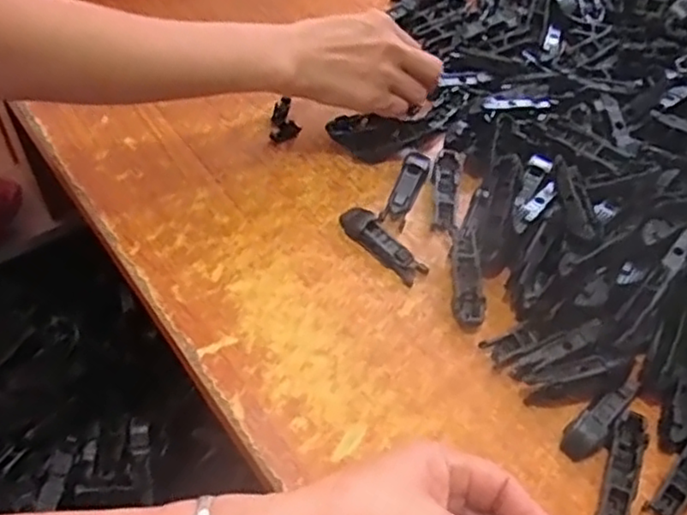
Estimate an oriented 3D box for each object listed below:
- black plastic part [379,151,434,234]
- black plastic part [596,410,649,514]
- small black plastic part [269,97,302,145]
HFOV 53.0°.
[{"bbox_3d":[0.048,-0.052,0.513,0.020,0.008,0.066,22,57,8],"label":"black plastic part"},{"bbox_3d":[0.164,0.125,0.401,0.021,0.014,0.068,21,56,7],"label":"black plastic part"},{"bbox_3d":[-0.045,-0.110,0.548,0.023,0.007,0.045,8,56,-1],"label":"small black plastic part"}]

